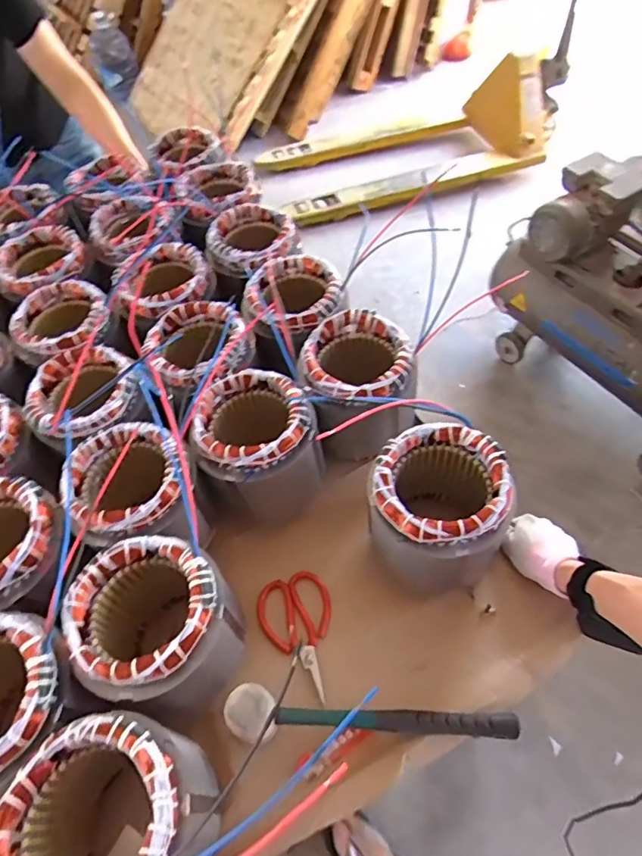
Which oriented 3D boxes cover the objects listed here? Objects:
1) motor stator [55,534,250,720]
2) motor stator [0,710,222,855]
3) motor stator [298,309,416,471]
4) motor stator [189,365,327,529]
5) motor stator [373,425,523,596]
[{"bbox_3d":[-0.168,0.207,0.537,0.149,0.125,0.143,-2,53,3],"label":"motor stator"},{"bbox_3d":[-0.175,0.338,0.445,0.150,0.142,0.137,-2,53,3],"label":"motor stator"},{"bbox_3d":[0.050,-0.042,0.718,0.140,0.180,0.146,-2,53,3],"label":"motor stator"},{"bbox_3d":[-0.080,0.037,0.676,0.141,0.174,0.138,-2,53,3],"label":"motor stator"},{"bbox_3d":[0.134,0.098,0.595,0.138,0.158,0.134,-2,53,3],"label":"motor stator"}]

